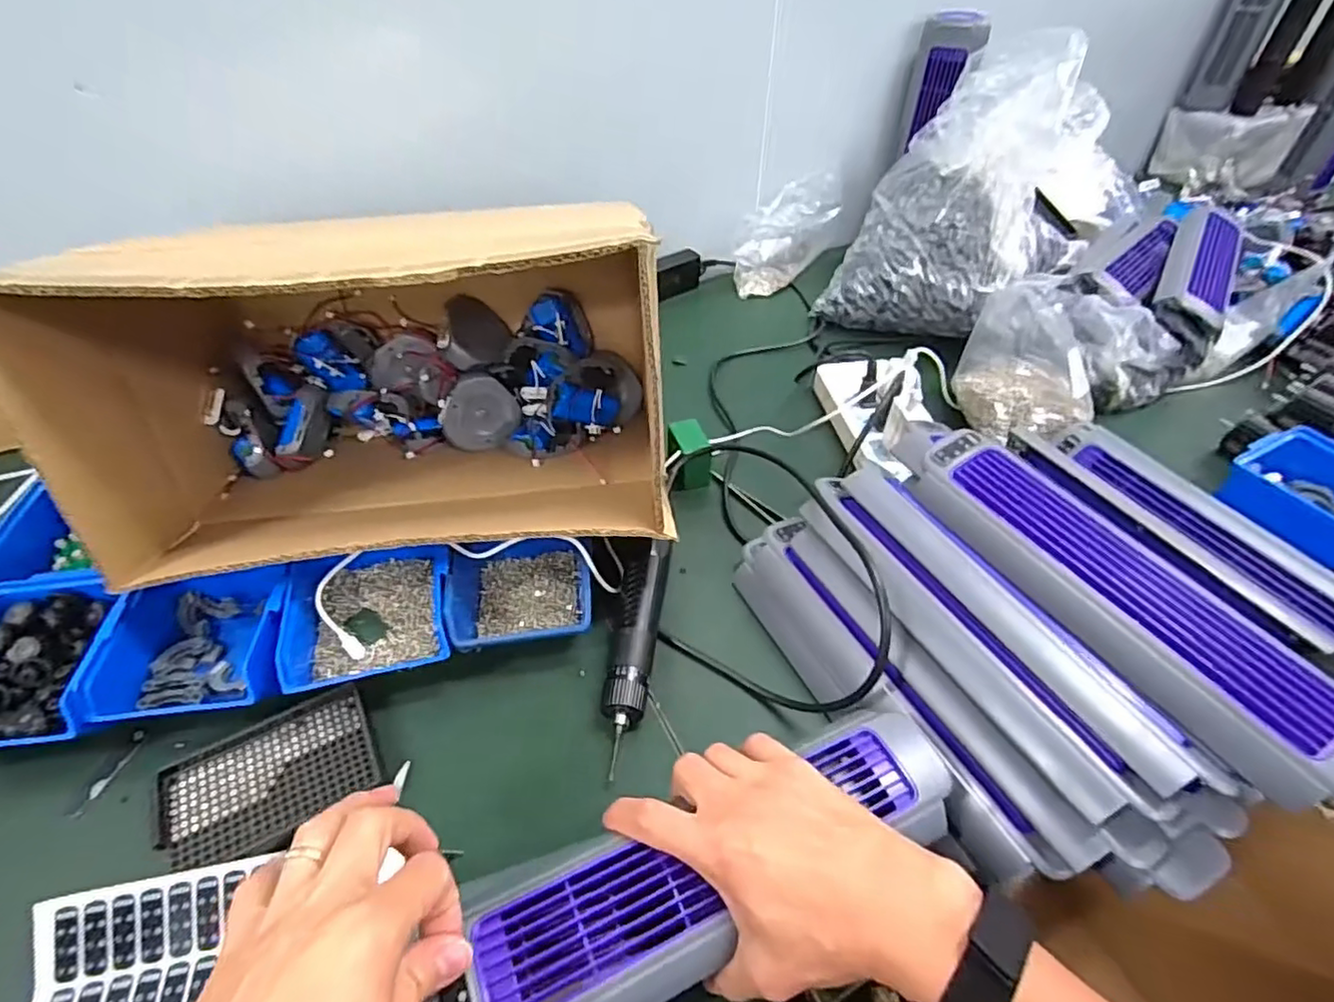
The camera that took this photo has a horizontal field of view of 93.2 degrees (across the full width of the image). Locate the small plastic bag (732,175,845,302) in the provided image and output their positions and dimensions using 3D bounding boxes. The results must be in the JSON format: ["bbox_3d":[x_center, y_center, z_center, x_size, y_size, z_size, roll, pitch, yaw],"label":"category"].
[{"bbox_3d":[0.181,-0.397,0.932,0.197,0.122,0.063,-35,55,-29],"label":"small plastic bag"}]

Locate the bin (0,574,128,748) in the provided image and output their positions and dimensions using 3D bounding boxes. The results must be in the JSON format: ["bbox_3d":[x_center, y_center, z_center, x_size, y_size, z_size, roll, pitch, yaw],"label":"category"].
[{"bbox_3d":[-0.469,0.122,0.480,0.125,0.069,0.143,-2,46,-2],"label":"bin"}]

